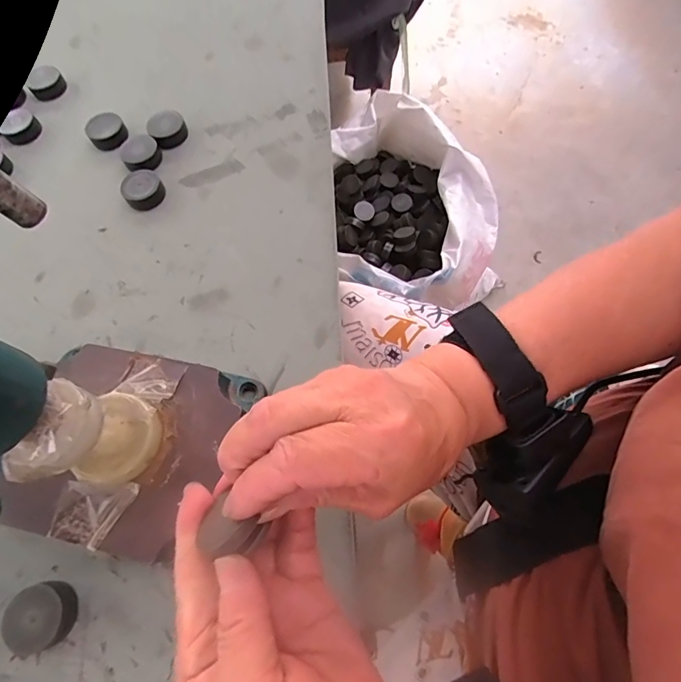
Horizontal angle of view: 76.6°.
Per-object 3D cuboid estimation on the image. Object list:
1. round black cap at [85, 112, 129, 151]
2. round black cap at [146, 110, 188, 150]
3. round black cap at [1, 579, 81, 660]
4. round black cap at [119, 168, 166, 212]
[{"bbox_3d":[-0.210,-0.188,0.388,0.032,0.016,0.033,-1,66,3],"label":"round black cap"},{"bbox_3d":[-0.153,-0.188,0.383,0.032,0.014,0.031,-1,66,3],"label":"round black cap"},{"bbox_3d":[-0.166,0.153,0.238,0.031,0.016,0.031,-37,69,-13],"label":"round black cap"},{"bbox_3d":[-0.165,-0.126,0.358,0.029,0.014,0.032,32,71,16],"label":"round black cap"}]

